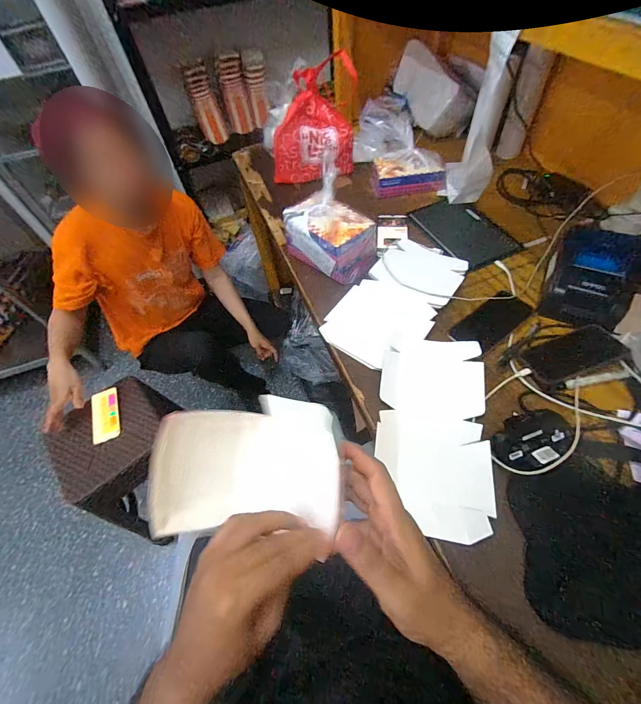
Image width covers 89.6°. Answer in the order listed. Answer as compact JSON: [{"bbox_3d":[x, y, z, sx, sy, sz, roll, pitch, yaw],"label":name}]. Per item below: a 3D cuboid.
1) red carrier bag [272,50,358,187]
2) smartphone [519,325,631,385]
[{"bbox_3d":[-0.028,-0.634,0.913,0.234,0.214,0.171,-8,56,0],"label":"red carrier bag"},{"bbox_3d":[0.445,0.004,0.572,0.165,0.016,0.078,-22,63,1],"label":"smartphone"}]

